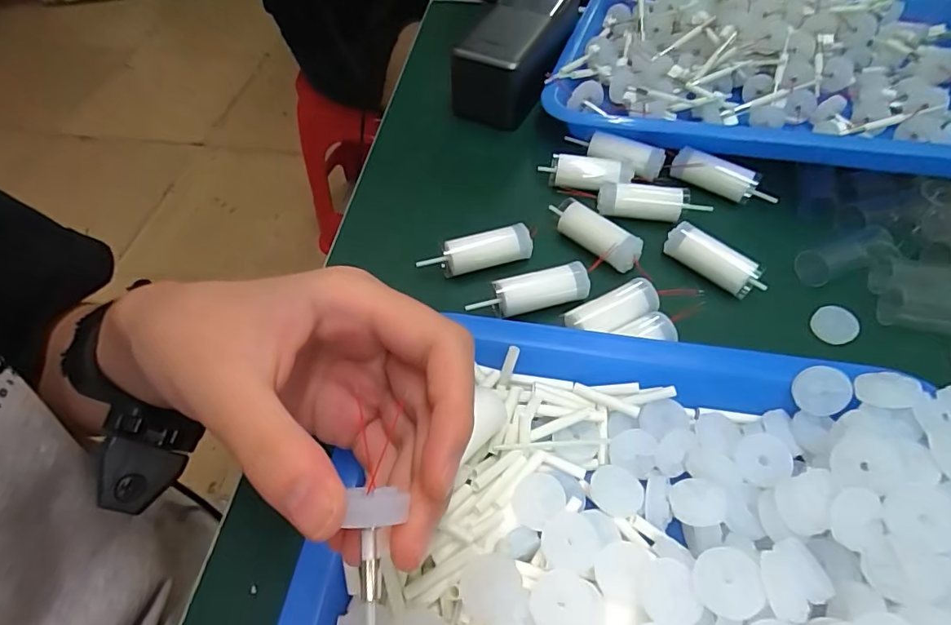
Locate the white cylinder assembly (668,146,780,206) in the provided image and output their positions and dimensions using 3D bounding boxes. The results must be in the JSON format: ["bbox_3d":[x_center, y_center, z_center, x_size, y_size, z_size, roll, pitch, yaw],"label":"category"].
[{"bbox_3d":[0.161,-0.088,0.324,0.064,0.015,0.017,25,59,17],"label":"white cylinder assembly"}]

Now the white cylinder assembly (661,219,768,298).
[{"bbox_3d":[0.134,-0.029,0.283,0.056,0.022,0.016,36,63,23],"label":"white cylinder assembly"}]

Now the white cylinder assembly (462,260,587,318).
[{"bbox_3d":[0.029,-0.011,0.269,0.066,0.014,0.016,-14,56,-9],"label":"white cylinder assembly"}]

